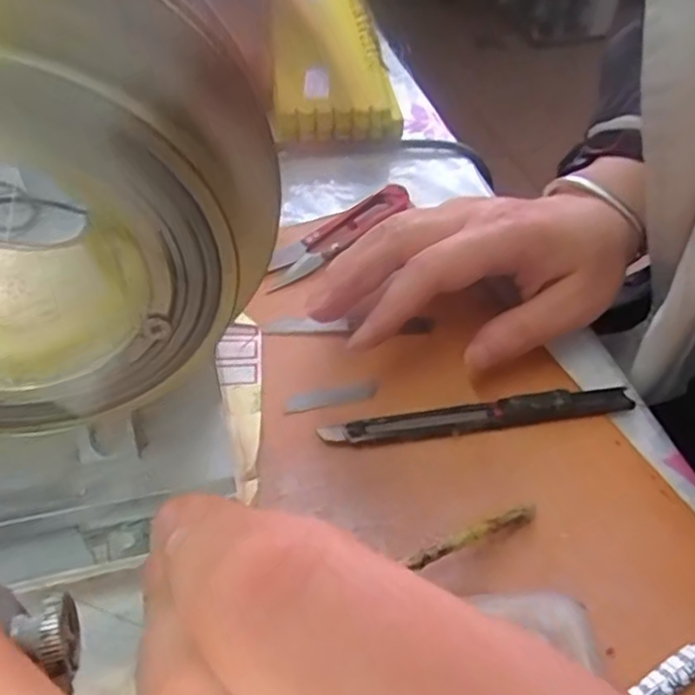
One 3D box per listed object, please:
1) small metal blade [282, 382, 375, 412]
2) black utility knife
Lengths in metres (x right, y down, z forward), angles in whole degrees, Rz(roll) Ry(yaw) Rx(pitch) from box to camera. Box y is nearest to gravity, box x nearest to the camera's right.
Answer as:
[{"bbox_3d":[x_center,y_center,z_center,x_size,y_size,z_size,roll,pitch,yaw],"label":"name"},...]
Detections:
[{"bbox_3d":[-0.008,0.022,0.302,0.042,0.006,0.008,-14,51,-14],"label":"small metal blade"},{"bbox_3d":[0.057,0.029,0.290,0.135,0.010,0.012,-5,49,-7],"label":"black utility knife"}]

